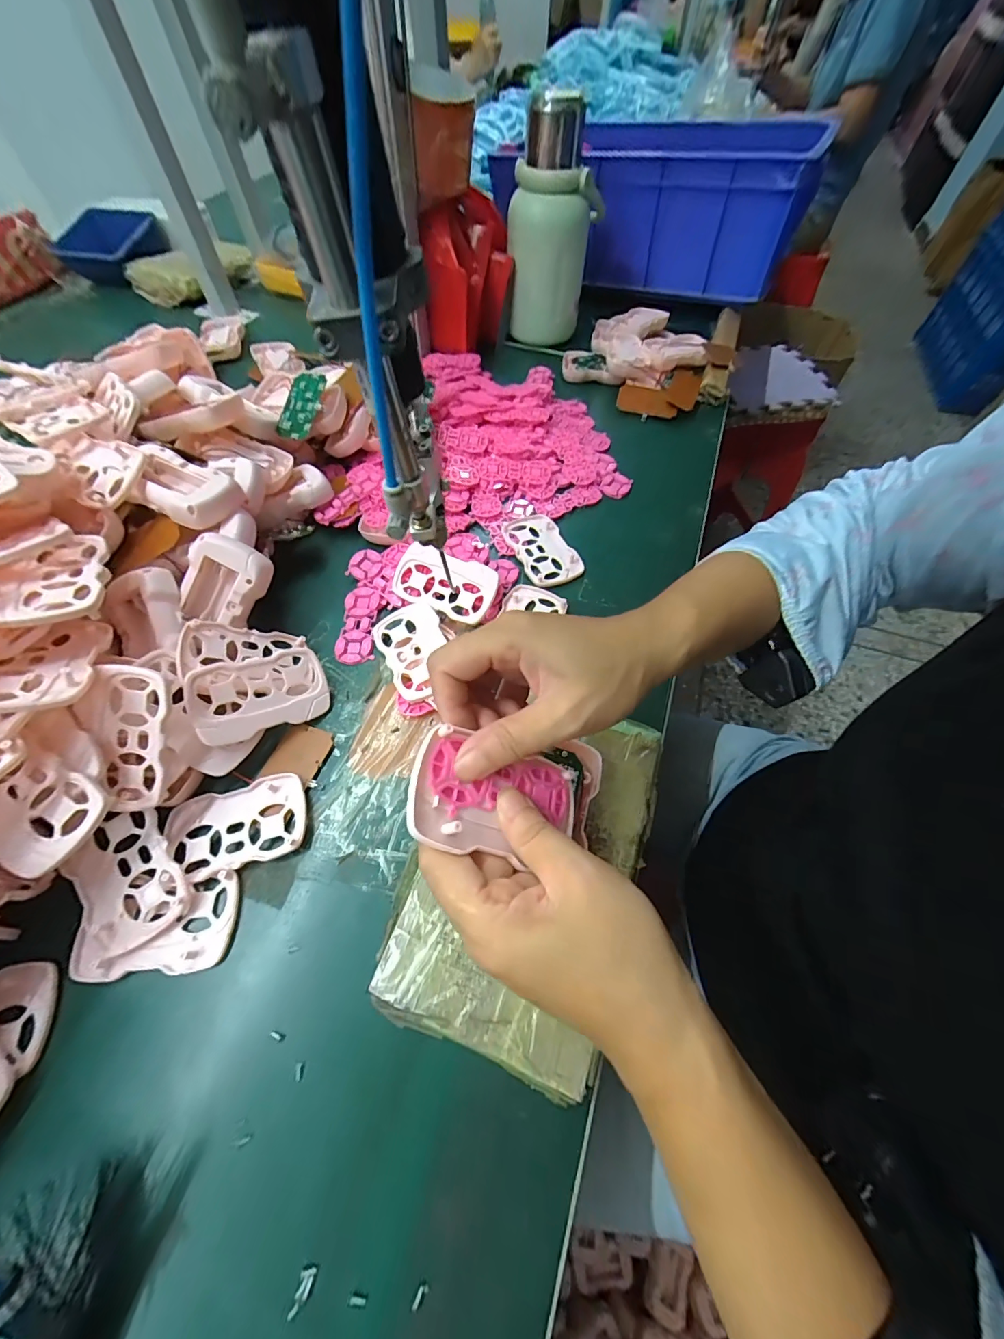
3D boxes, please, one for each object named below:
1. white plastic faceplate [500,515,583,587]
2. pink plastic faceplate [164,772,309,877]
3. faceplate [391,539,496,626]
[{"bbox_3d":[0.039,-0.120,0.426,0.053,0.006,0.093,-21,63,-14],"label":"white plastic faceplate"},{"bbox_3d":[-0.174,0.103,0.288,0.084,0.010,0.052,-13,61,-9],"label":"pink plastic faceplate"},{"bbox_3d":[-0.050,-0.076,0.382,0.086,0.006,0.052,21,83,5],"label":"faceplate"}]

